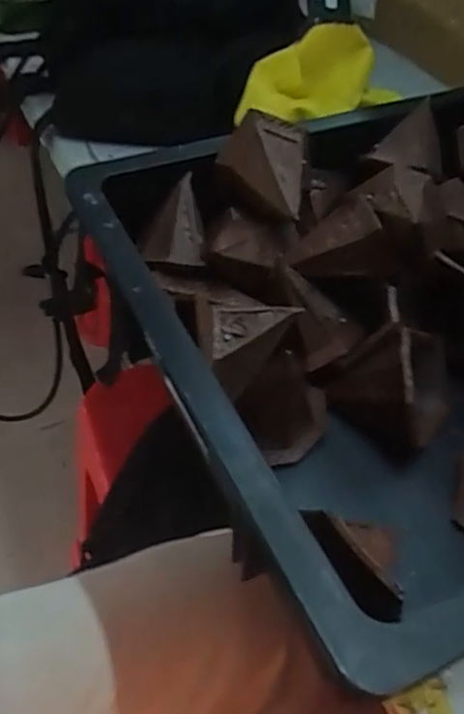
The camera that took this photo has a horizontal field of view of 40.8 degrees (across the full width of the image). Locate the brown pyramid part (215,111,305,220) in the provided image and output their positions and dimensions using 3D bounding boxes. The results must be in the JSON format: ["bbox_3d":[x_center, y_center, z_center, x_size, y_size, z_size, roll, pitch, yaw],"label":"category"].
[{"bbox_3d":[0.018,-0.119,0.385,0.052,0.038,0.073,7,47,2],"label":"brown pyramid part"}]

